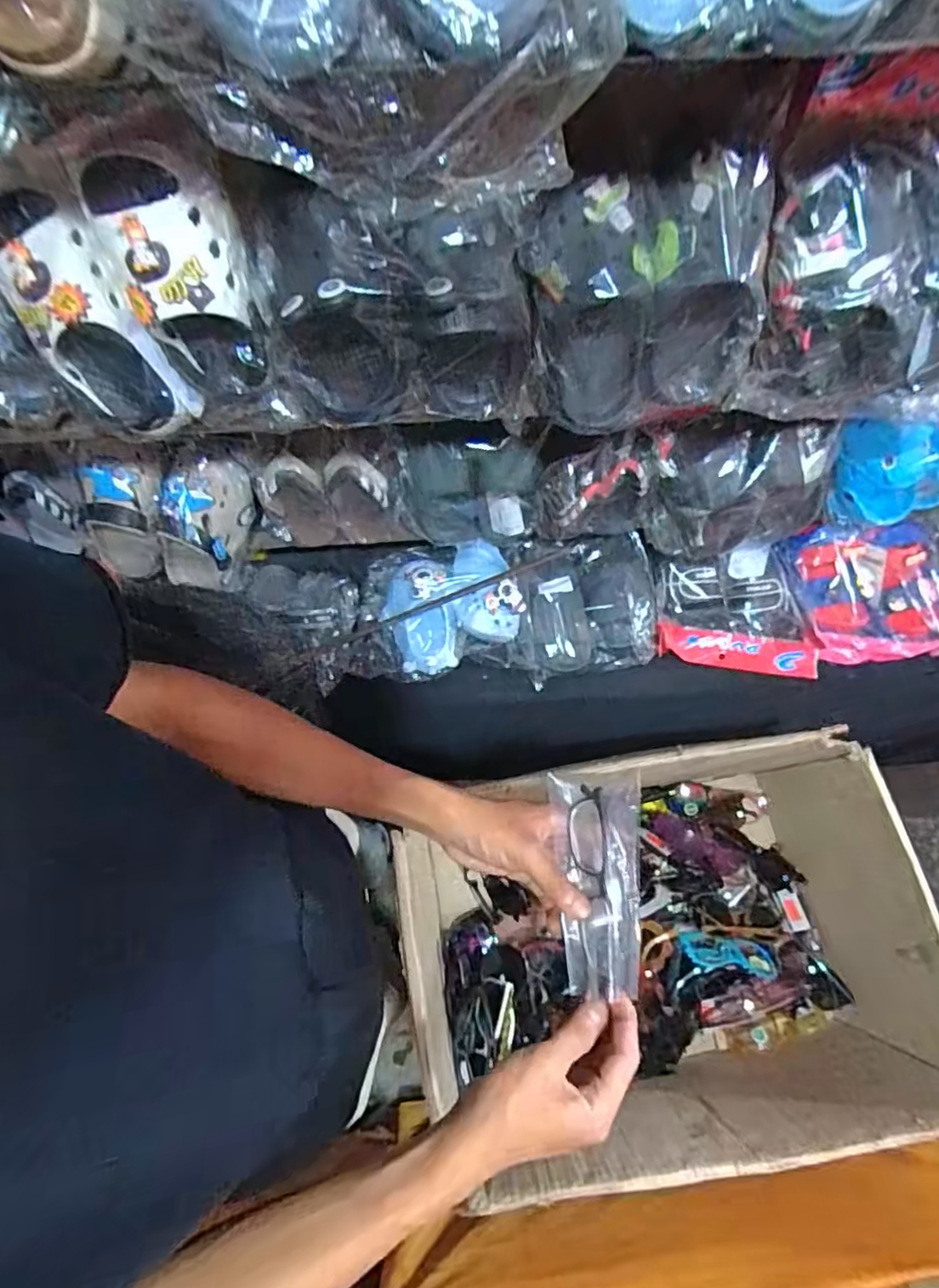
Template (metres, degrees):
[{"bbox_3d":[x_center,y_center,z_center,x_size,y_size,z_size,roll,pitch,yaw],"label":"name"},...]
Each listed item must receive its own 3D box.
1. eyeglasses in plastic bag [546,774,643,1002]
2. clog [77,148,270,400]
[{"bbox_3d":[0.093,0.171,0.447,0.063,0.041,0.143,2,73,1],"label":"eyeglasses in plastic bag"},{"bbox_3d":[-0.201,-0.257,0.444,0.082,0.127,0.092,-23,72,-7],"label":"clog"}]

